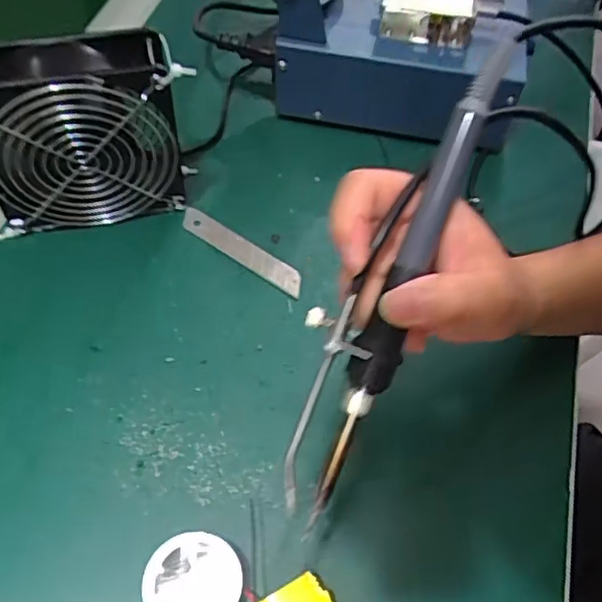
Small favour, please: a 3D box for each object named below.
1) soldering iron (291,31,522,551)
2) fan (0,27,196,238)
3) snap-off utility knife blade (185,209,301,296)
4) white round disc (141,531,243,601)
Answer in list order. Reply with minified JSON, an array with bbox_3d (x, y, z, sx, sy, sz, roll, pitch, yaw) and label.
[{"bbox_3d":[0.038,-0.008,0.257,0.027,0.022,0.205,24,93,14],"label":"soldering iron"},{"bbox_3d":[-0.148,-0.102,0.403,0.145,0.128,0.048,-13,59,-11],"label":"fan"},{"bbox_3d":[-0.042,-0.036,0.438,0.103,0.006,0.019,30,67,17],"label":"snap-off utility knife blade"},{"bbox_3d":[-0.052,0.141,0.307,0.045,0.027,0.044,1,58,-2],"label":"white round disc"}]

